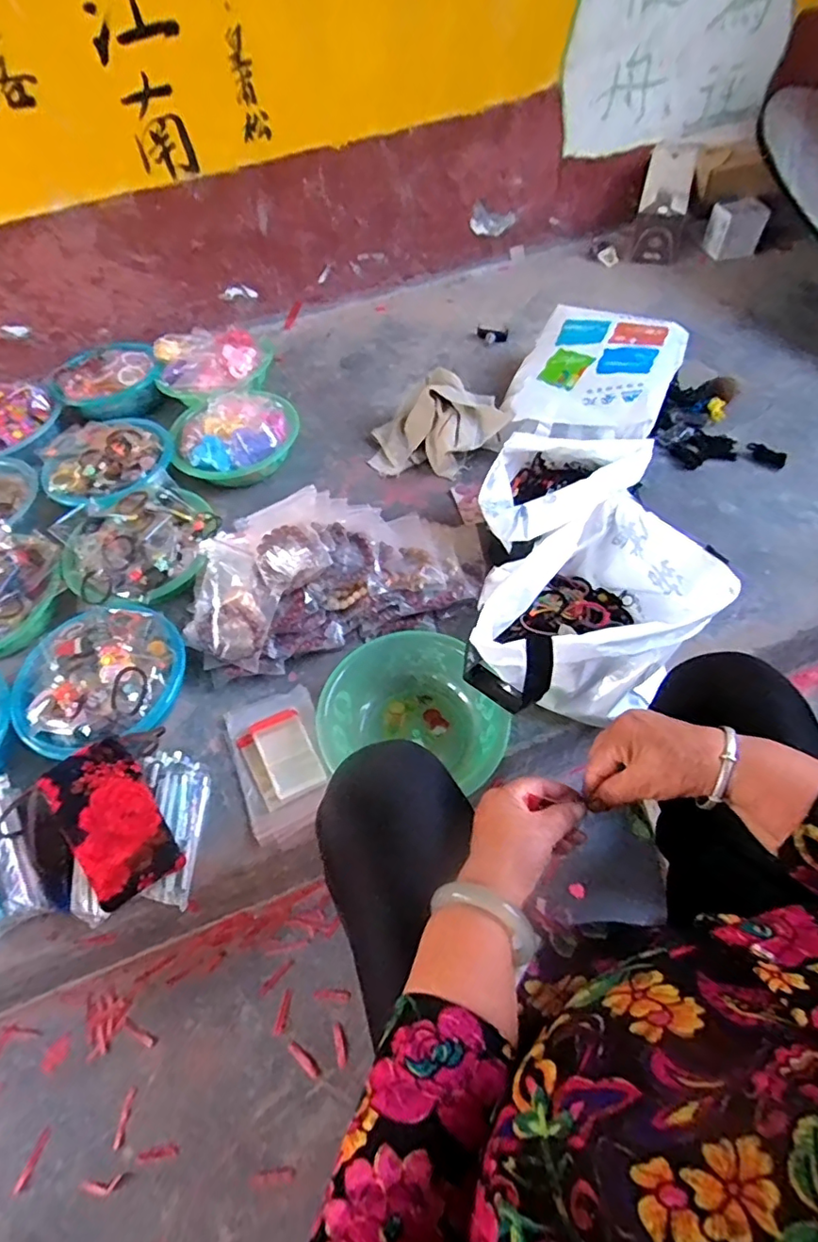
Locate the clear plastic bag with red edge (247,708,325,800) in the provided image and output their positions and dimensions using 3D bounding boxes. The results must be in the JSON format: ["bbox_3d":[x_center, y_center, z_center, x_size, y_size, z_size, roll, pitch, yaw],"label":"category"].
[{"bbox_3d":[-0.161,0.172,0.743,0.067,0.012,0.114,-19,61,-29],"label":"clear plastic bag with red edge"}]

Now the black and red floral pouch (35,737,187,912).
[{"bbox_3d":[-0.340,0.227,0.645,0.094,0.022,0.175,-31,73,-30],"label":"black and red floral pouch"}]

